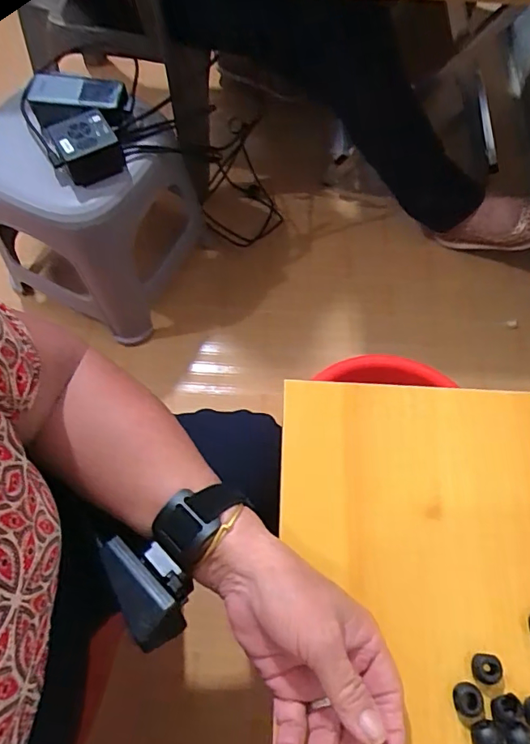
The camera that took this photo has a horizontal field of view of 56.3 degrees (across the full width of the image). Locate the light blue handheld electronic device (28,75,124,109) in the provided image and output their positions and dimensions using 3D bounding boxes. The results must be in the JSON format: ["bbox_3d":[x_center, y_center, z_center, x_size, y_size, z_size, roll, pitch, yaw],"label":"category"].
[{"bbox_3d":[-0.240,-0.356,0.633,0.110,0.021,0.048,7,69,1],"label":"light blue handheld electronic device"}]

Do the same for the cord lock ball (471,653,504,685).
[{"bbox_3d":[0.136,0.183,0.306,0.015,0.014,0.016,1,69,-2],"label":"cord lock ball"}]

